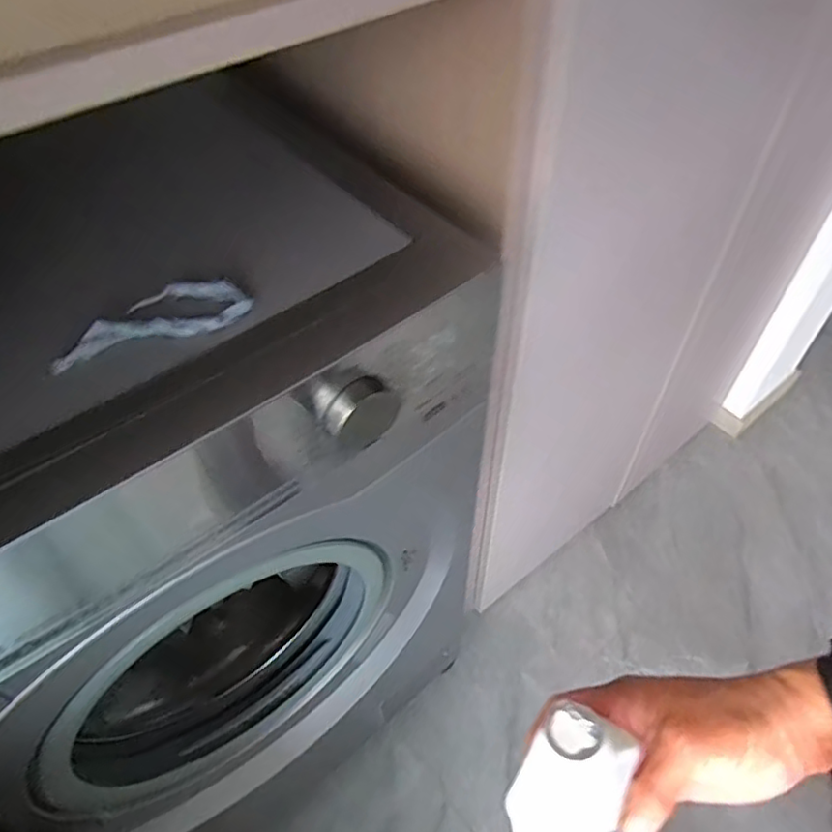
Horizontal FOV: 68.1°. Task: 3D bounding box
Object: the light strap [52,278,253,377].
[{"bbox_3d":[-0.165,-0.063,0.387,0.118,0.013,0.046,-16,52,-13],"label":"light strap"}]

